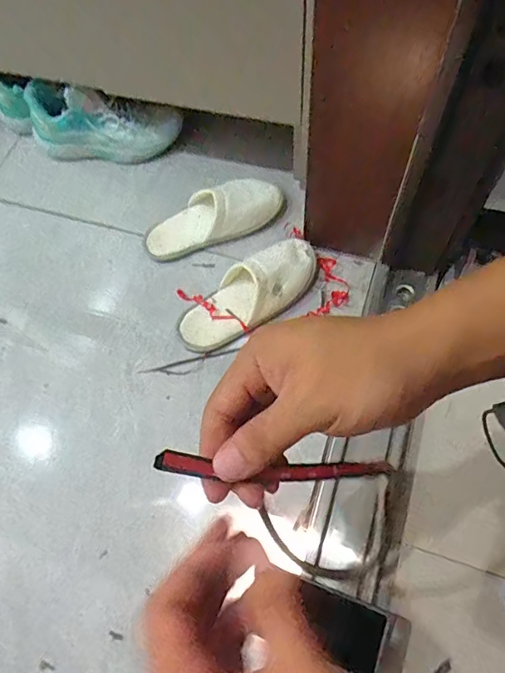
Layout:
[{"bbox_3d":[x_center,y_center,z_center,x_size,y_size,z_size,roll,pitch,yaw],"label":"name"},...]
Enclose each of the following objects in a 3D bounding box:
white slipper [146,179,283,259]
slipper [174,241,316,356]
[{"bbox_3d":[-0.070,-0.223,0.846,0.251,0.080,0.089,-17,67,-4],"label":"white slipper"},{"bbox_3d":[-0.005,-0.077,0.783,0.273,0.074,0.106,-28,69,-9],"label":"slipper"}]

